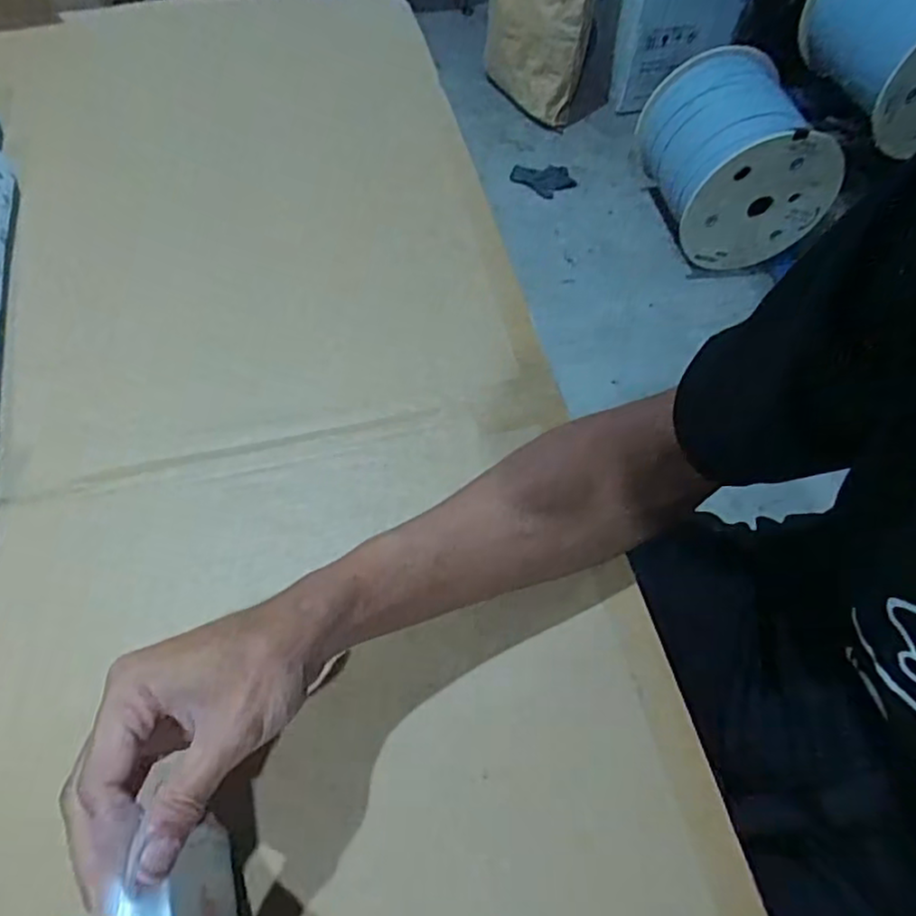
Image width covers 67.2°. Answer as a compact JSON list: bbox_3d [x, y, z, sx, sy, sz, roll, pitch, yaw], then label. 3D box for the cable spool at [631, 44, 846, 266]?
[{"bbox_3d":[0.616,-0.677,1.563,0.348,0.366,0.348,-13,59,-10],"label":"cable spool"}]

